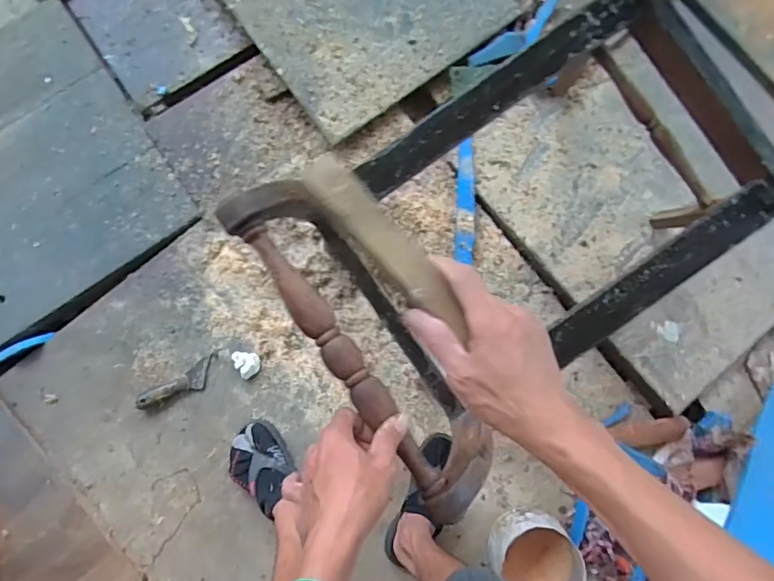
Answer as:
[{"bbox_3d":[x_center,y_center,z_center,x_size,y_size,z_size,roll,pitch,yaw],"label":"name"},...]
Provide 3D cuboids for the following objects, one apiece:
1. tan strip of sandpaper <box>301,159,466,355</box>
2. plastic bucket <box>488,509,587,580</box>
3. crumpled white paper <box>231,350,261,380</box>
[{"bbox_3d":[0.002,-0.032,0.363,0.030,0.013,0.154,-42,94,-5],"label":"tan strip of sandpaper"},{"bbox_3d":[0.276,0.494,0.952,0.156,0.125,0.147,0,89,-2],"label":"plastic bucket"},{"bbox_3d":[-0.280,0.144,1.019,0.047,0.020,0.058,-33,90,-2],"label":"crumpled white paper"}]

